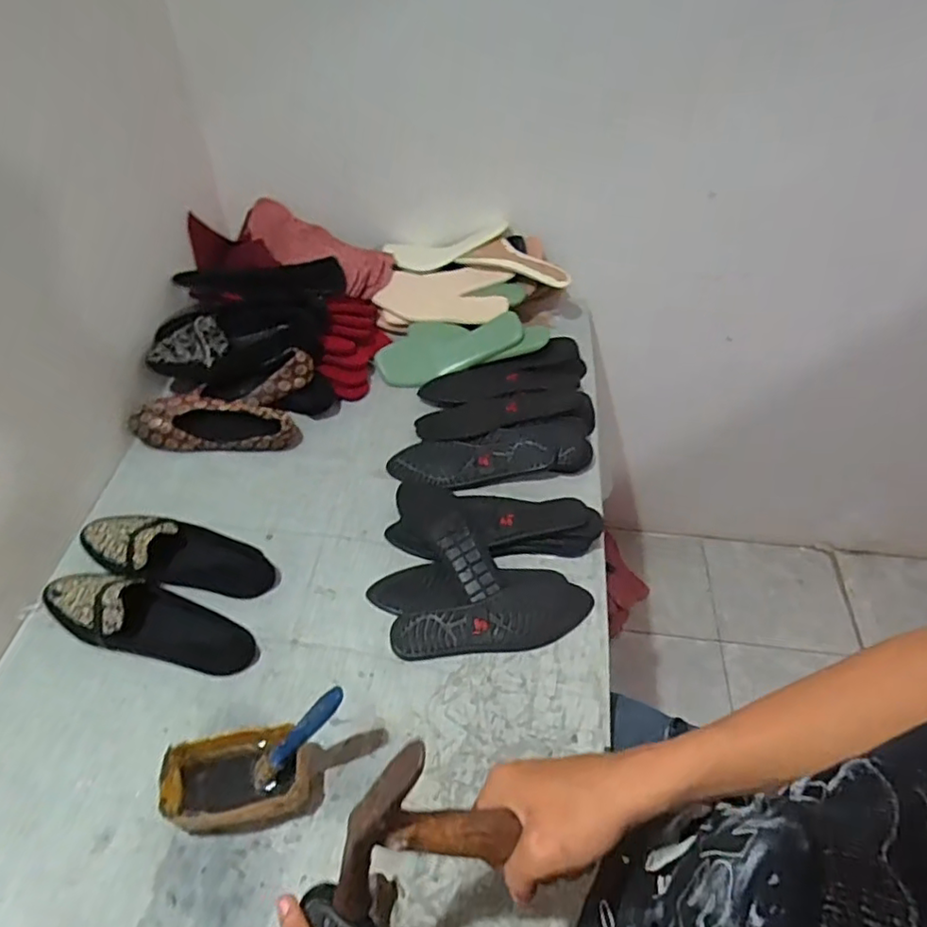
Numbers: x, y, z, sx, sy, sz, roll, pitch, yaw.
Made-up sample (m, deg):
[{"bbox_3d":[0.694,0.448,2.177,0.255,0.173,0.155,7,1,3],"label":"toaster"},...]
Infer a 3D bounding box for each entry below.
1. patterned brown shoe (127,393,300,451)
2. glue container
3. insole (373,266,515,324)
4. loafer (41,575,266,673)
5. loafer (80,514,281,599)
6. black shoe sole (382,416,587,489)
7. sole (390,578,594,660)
[{"bbox_3d":[-0.353,-0.058,0.890,0.229,0.049,0.069,2,49,2],"label":"patterned brown shoe"},{"bbox_3d":[-0.208,0.303,0.590,0.133,0.061,0.073,-8,49,-7],"label":"glue container"},{"bbox_3d":[-0.032,-0.288,1.046,0.214,0.019,0.102,6,76,9],"label":"insole"},{"bbox_3d":[-0.357,0.172,0.701,0.253,0.057,0.081,10,50,8],"label":"loafer"},{"bbox_3d":[-0.353,0.108,0.757,0.249,0.050,0.088,9,49,8],"label":"loafer"},{"bbox_3d":[0.041,-0.015,0.867,0.278,0.031,0.085,-9,50,-8],"label":"black shoe sole"},{"bbox_3d":[0.036,0.184,0.721,0.234,0.018,0.070,-12,50,-11],"label":"sole"}]

